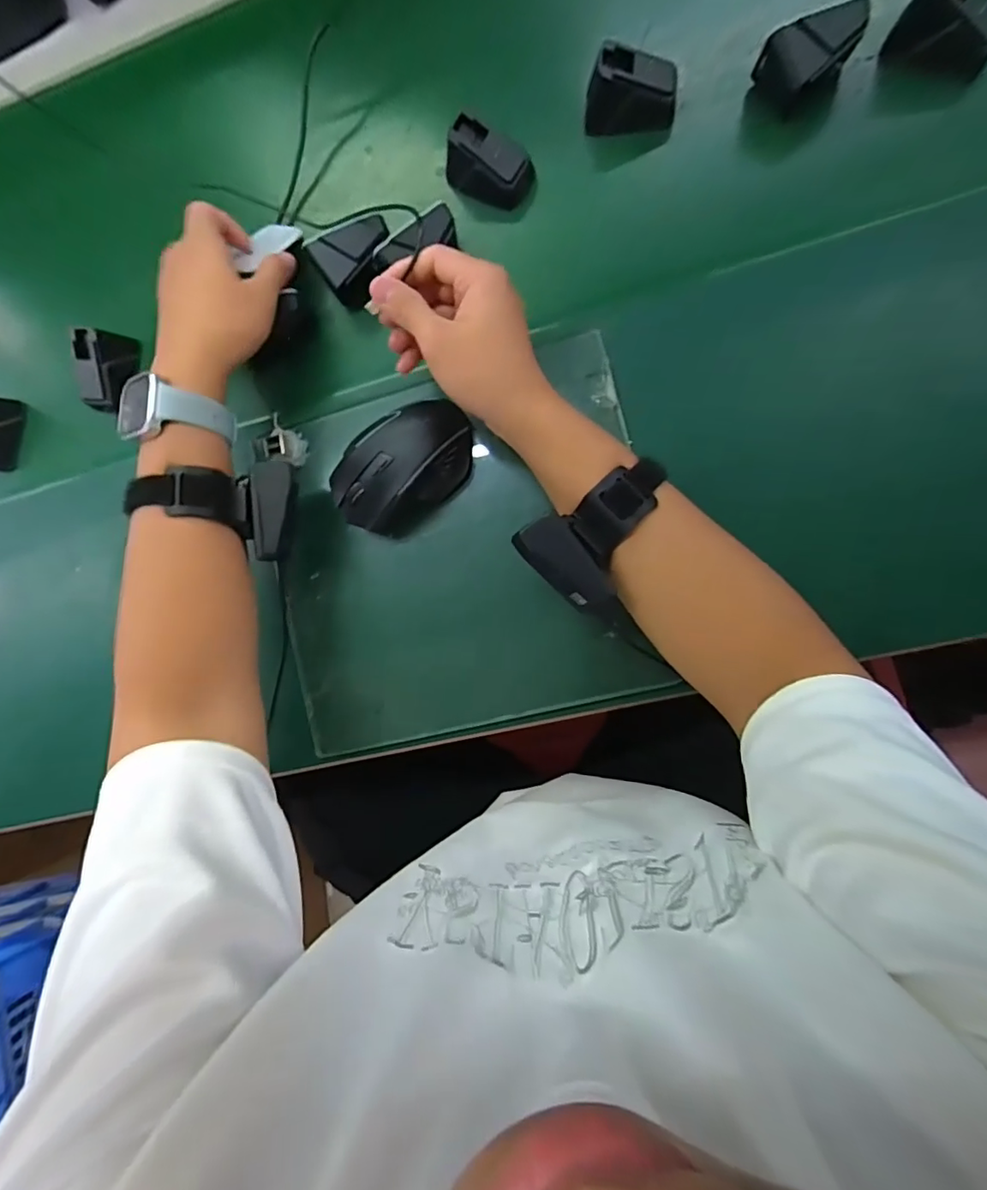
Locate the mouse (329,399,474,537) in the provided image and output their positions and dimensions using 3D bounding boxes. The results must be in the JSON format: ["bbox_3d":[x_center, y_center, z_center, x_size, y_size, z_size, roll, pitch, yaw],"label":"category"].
[{"bbox_3d":[-0.067,-0.099,0.417,0.118,0.042,0.073,-39,81,7],"label":"mouse"}]

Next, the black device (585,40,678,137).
[{"bbox_3d":[0.106,-0.383,0.421,0.070,0.044,0.045,-1,89,9],"label":"black device"}]

